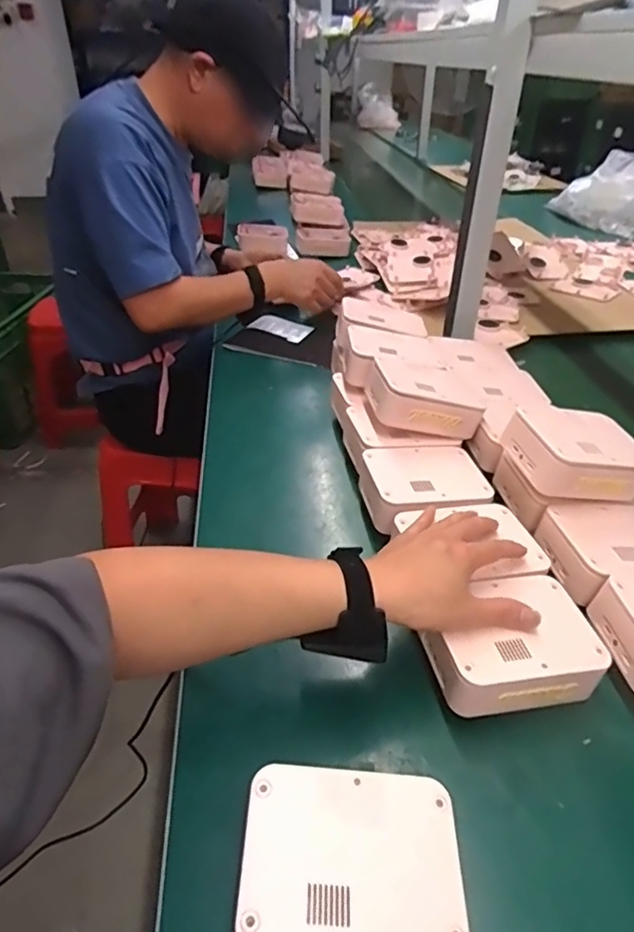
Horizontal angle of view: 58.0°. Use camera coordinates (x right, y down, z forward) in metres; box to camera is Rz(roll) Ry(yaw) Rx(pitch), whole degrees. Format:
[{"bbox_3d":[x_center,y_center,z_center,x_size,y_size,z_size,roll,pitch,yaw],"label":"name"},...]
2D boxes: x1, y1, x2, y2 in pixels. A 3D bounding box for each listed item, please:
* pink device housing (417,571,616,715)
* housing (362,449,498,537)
[{"bbox_3d":[0.158,0.145,0.468,0.130,0.042,0.092,-5,39,-10],"label":"pink device housing"},{"bbox_3d":[0.118,0.021,0.636,0.129,0.039,0.109,-9,37,-13],"label":"housing"}]

